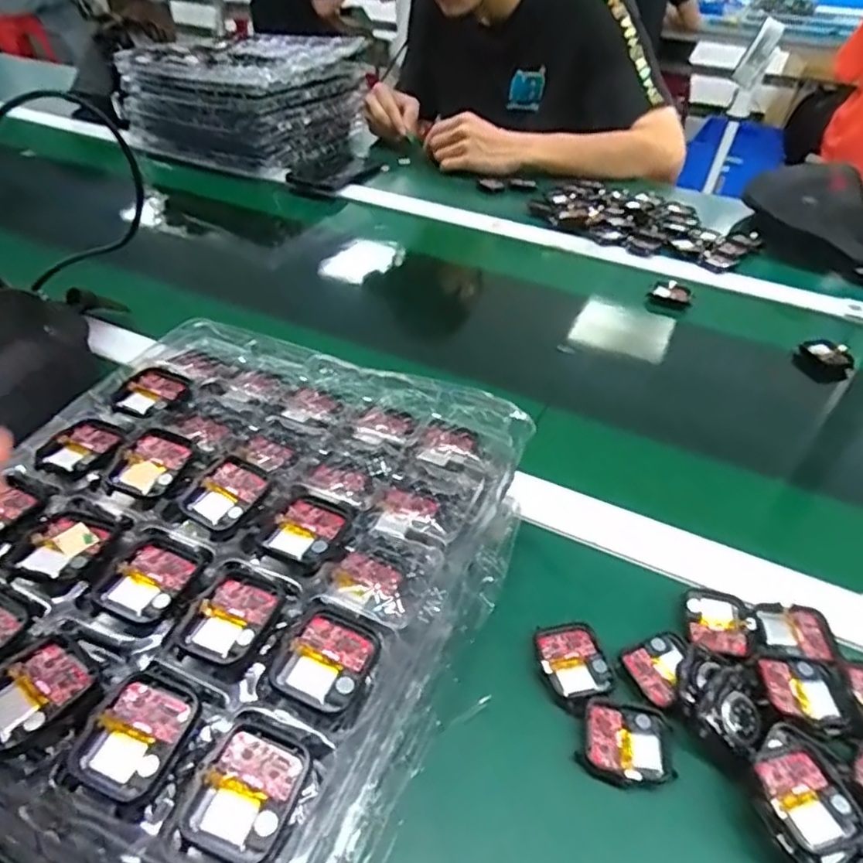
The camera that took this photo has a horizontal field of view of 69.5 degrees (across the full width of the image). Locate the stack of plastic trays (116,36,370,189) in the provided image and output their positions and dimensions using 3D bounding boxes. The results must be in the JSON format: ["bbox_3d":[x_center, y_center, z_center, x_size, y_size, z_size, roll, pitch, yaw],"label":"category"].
[{"bbox_3d":[-0.281,-0.518,0.997,0.307,0.151,0.304,12,41,10],"label":"stack of plastic trays"}]

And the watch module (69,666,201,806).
[{"bbox_3d":[-0.113,0.117,0.242,0.035,0.009,0.044,20,43,18],"label":"watch module"}]

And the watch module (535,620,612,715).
[{"bbox_3d":[0.079,0.128,0.344,0.037,0.005,0.044,-10,42,-15],"label":"watch module"}]

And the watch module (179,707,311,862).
[{"bbox_3d":[-0.066,0.131,0.230,0.038,0.007,0.046,17,42,15],"label":"watch module"}]

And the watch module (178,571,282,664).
[{"bbox_3d":[-0.089,0.082,0.278,0.034,0.004,0.039,18,43,16],"label":"watch module"}]

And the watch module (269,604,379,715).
[{"bbox_3d":[-0.044,0.096,0.267,0.037,0.004,0.042,21,44,20],"label":"watch module"}]

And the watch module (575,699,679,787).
[{"bbox_3d":[0.098,0.159,0.317,0.043,0.015,0.038,8,41,5],"label":"watch module"}]

